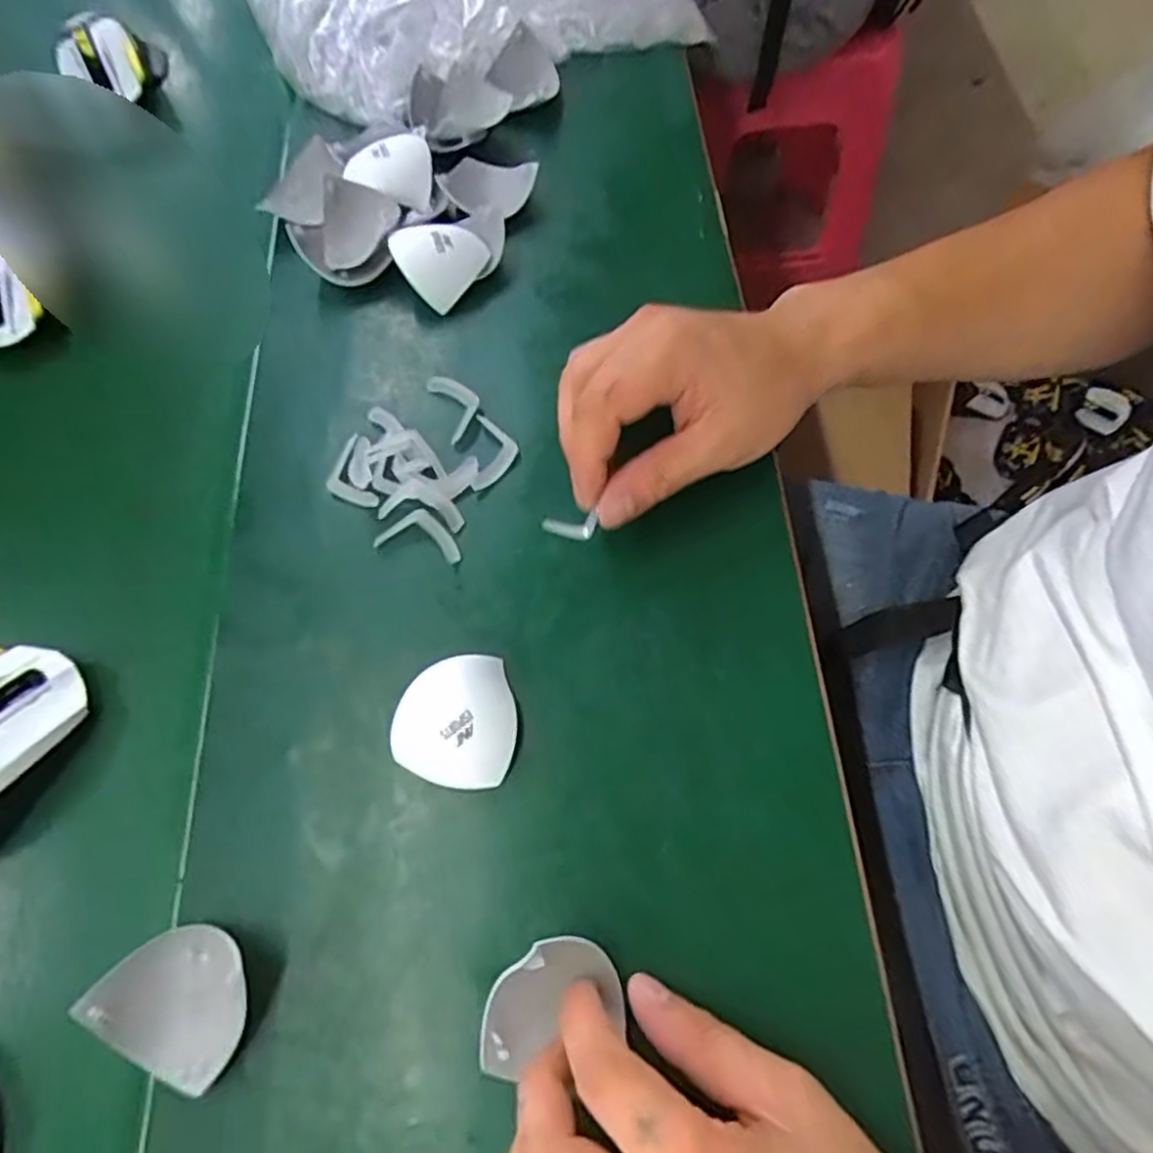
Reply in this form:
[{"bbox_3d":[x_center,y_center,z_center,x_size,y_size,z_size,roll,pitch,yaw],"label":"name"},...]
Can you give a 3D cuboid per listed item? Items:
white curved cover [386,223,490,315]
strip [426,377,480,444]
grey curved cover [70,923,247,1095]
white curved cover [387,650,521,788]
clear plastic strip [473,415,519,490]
[{"bbox_3d":[-0.082,-0.197,0.437,0.054,0.032,0.042,-30,70,-11],"label":"white curved cover"},{"bbox_3d":[-0.070,-0.102,0.409,0.023,0.006,0.046,-23,69,-9],"label":"strip"},{"bbox_3d":[-0.160,0.171,0.283,0.058,0.020,0.050,31,71,13],"label":"grey curved cover"},{"bbox_3d":[-0.053,0.066,0.324,0.052,0.025,0.060,17,68,8],"label":"white curved cover"},{"bbox_3d":[-0.045,-0.070,0.390,0.023,0.009,0.047,0,67,1],"label":"clear plastic strip"}]

